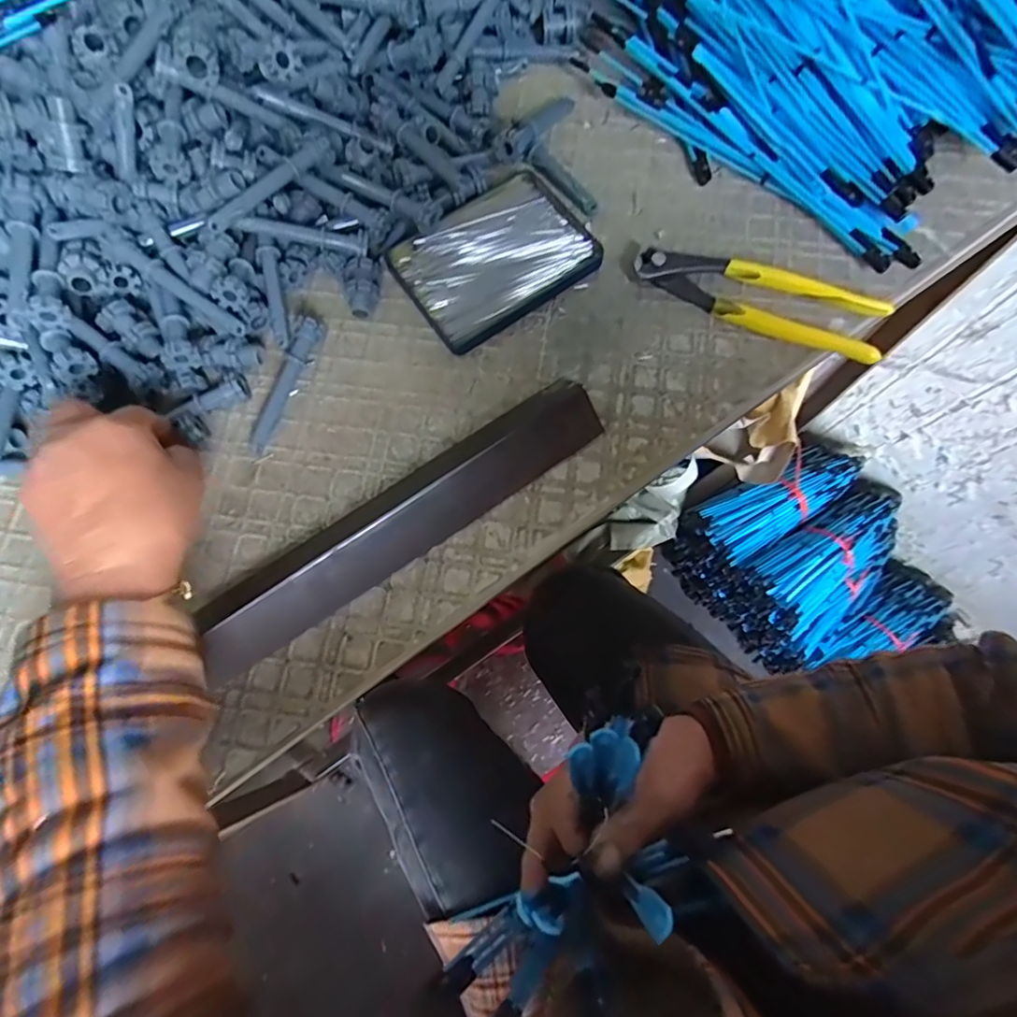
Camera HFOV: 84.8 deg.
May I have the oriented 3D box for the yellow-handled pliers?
[{"bbox_3d":[0.168,-0.143,0.376,0.162,0.017,0.045,24,76,8],"label":"yellow-handled pliers"}]

